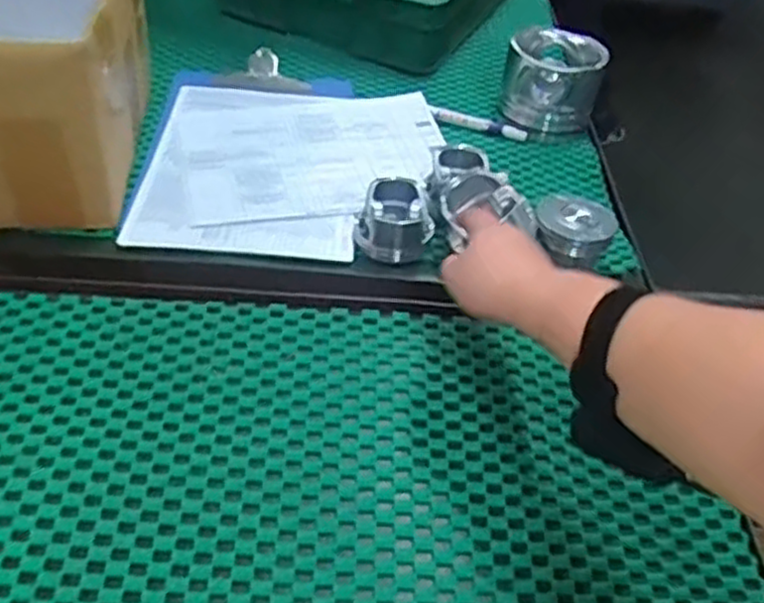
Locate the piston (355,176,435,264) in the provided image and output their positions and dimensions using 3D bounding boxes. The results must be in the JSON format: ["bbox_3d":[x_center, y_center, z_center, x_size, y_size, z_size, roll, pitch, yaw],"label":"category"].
[{"bbox_3d":[0.012,-0.082,0.742,0.071,0.044,0.076,3,43,-4],"label":"piston"}]

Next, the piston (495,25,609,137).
[{"bbox_3d":[0.207,-0.267,0.941,0.117,0.092,0.104,19,47,10],"label":"piston"}]

